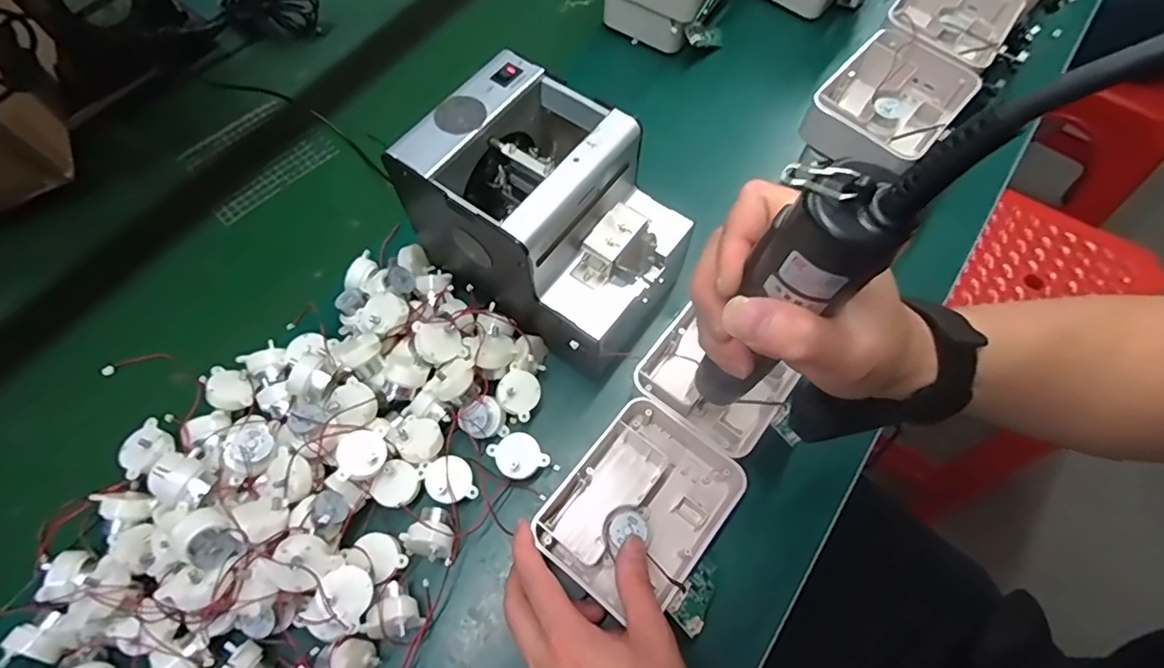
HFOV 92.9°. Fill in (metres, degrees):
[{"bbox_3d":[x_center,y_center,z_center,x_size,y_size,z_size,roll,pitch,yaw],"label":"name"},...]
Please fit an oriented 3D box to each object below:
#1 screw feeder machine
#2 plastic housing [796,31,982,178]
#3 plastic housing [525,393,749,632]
[{"bbox_3d":[-0.015,-0.081,0.421,0.180,0.154,0.128,33,70,17],"label":"screw feeder machine"},{"bbox_3d":[0.267,-0.199,0.482,0.100,0.047,0.124,39,71,19],"label":"plastic housing"},{"bbox_3d":[0.041,0.120,0.388,0.100,0.046,0.128,35,70,18],"label":"plastic housing"}]

